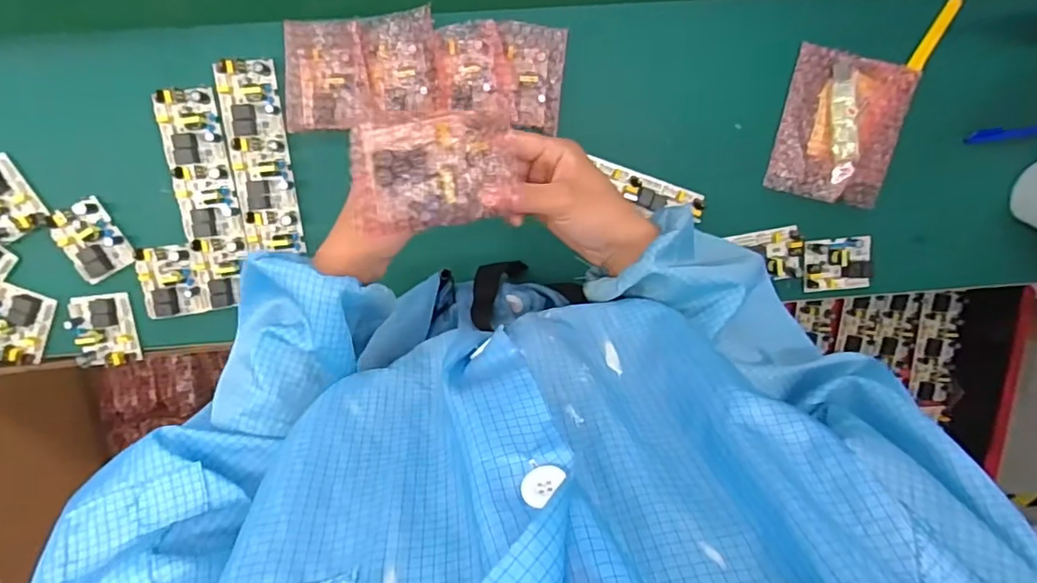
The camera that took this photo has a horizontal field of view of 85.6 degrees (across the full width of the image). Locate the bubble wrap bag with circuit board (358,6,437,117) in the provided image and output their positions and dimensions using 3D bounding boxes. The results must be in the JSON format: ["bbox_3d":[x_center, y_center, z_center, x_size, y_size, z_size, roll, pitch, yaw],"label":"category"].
[{"bbox_3d":[-0.125,-0.245,0.599,0.074,0.031,0.103,-5,107,2],"label":"bubble wrap bag with circuit board"}]

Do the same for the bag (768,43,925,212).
[{"bbox_3d":[0.370,-0.188,0.647,0.136,0.028,0.164,13,98,-6],"label":"bag"}]

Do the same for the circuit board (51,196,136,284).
[{"bbox_3d":[-0.475,-0.055,0.622,0.059,0.016,0.081,-26,100,1],"label":"circuit board"}]

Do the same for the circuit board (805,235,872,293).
[{"bbox_3d":[0.382,-0.032,0.671,0.076,0.014,0.061,-5,99,9],"label":"circuit board"}]

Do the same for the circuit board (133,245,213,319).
[{"bbox_3d":[-0.393,-0.011,0.635,0.070,0.014,0.079,-9,100,-2],"label":"circuit board"}]

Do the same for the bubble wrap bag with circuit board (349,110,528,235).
[{"bbox_3d":[-0.054,-0.081,0.373,0.105,0.029,0.073,-10,99,-4],"label":"bubble wrap bag with circuit board"}]

